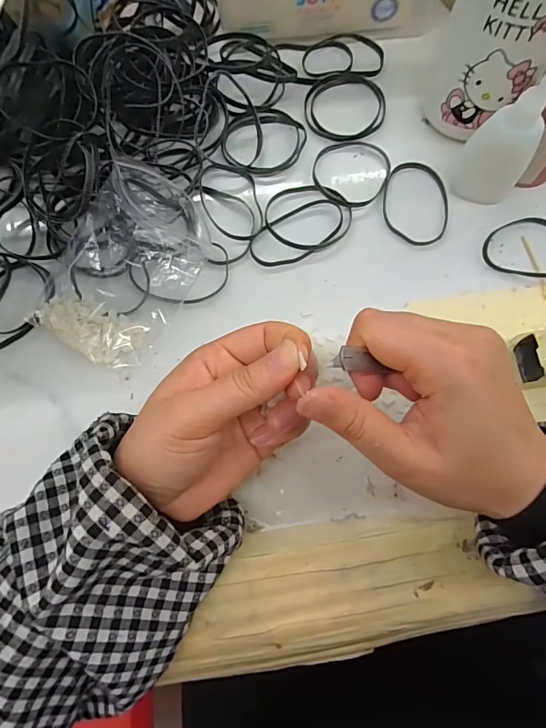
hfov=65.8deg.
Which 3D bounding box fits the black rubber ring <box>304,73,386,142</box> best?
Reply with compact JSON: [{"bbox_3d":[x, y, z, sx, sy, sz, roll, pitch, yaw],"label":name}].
[{"bbox_3d":[0.057,-0.205,0.337,0.063,0.005,0.061,0,76,1],"label":"black rubber ring"}]

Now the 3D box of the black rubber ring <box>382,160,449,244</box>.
[{"bbox_3d":[0.106,-0.121,0.315,0.048,0.004,0.070,3,77,2],"label":"black rubber ring"}]

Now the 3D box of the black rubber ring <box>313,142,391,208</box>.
[{"bbox_3d":[0.060,-0.146,0.321,0.058,0.008,0.060,0,76,1],"label":"black rubber ring"}]

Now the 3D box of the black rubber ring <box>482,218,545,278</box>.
[{"bbox_3d":[0.186,-0.084,0.303,0.070,0.005,0.047,-4,76,0],"label":"black rubber ring"}]

